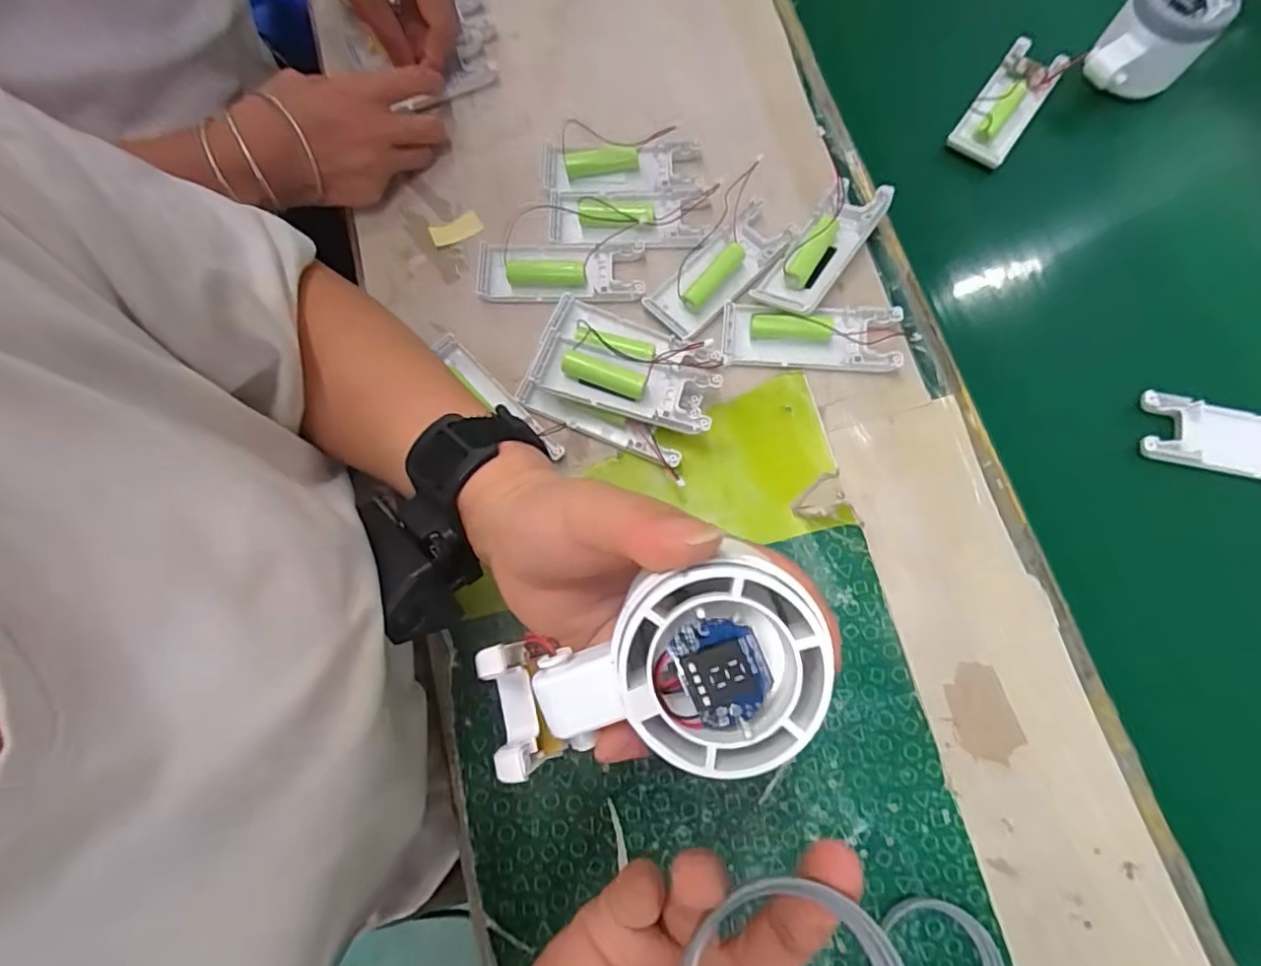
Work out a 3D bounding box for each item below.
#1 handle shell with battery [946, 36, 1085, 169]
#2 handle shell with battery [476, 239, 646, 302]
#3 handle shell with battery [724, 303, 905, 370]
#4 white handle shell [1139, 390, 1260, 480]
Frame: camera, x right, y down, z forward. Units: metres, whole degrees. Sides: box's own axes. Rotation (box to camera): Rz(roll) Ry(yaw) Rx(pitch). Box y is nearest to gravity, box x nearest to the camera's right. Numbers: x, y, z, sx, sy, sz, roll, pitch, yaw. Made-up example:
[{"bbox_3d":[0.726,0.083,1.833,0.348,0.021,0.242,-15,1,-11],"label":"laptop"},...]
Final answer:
[{"bbox_3d":[0.258,-0.259,0.394,0.041,0.018,0.094,36,80,9],"label":"handle shell with battery"},{"bbox_3d":[-0.044,-0.134,0.366,0.101,0.012,0.041,-1,77,1],"label":"handle shell with battery"},{"bbox_3d":[0.109,-0.089,0.347,0.101,0.014,0.039,4,77,3],"label":"handle shell with battery"},{"bbox_3d":[0.354,-0.025,0.336,0.103,0.008,0.041,13,77,5],"label":"white handle shell"}]

